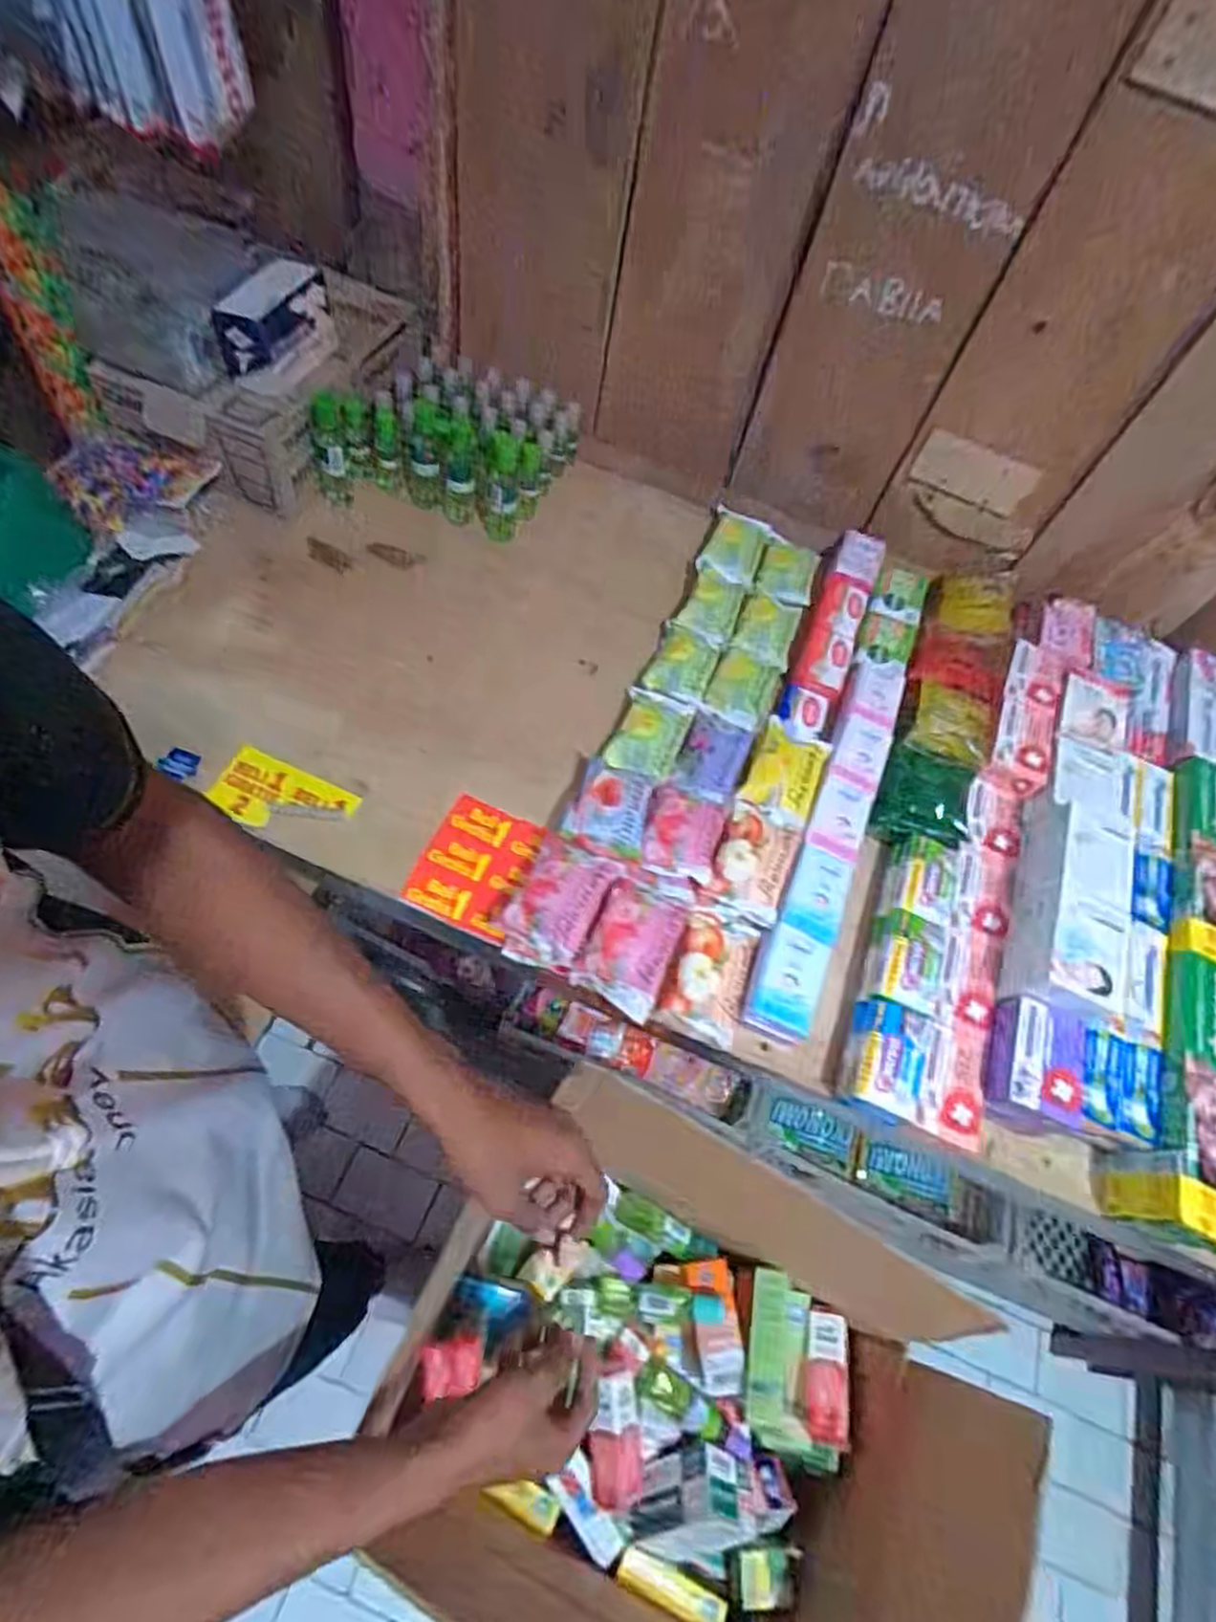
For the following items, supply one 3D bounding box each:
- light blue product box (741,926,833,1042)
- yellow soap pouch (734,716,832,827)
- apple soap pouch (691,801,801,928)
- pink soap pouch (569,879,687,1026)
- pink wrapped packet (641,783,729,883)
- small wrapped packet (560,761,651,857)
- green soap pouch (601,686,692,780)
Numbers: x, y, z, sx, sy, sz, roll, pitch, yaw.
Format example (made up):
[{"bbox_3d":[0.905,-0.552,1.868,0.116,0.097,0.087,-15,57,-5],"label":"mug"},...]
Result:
[{"bbox_3d":[0.149,0.142,0.618,0.055,0.015,0.086,19,62,6],"label":"light blue product box"},{"bbox_3d":[0.167,-0.036,0.711,0.065,0.022,0.108,24,63,9],"label":"yellow soap pouch"},{"bbox_3d":[0.129,0.041,0.657,0.066,0.025,0.104,21,62,7],"label":"apple soap pouch"},{"bbox_3d":[0.020,0.107,0.612,0.069,0.038,0.100,26,61,6],"label":"pink soap pouch"},{"bbox_3d":[0.066,0.017,0.658,0.066,0.023,0.085,15,62,4],"label":"pink wrapped packet"},{"bbox_3d":[0.003,-0.005,0.653,0.066,0.013,0.082,18,62,5],"label":"small wrapped packet"},{"bbox_3d":[0.040,-0.074,0.726,0.065,0.016,0.099,18,62,5],"label":"green soap pouch"}]

